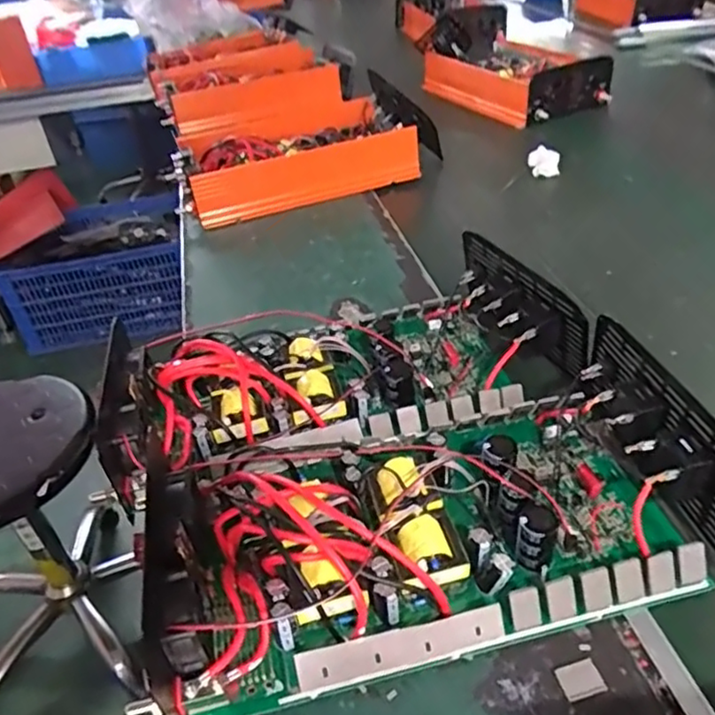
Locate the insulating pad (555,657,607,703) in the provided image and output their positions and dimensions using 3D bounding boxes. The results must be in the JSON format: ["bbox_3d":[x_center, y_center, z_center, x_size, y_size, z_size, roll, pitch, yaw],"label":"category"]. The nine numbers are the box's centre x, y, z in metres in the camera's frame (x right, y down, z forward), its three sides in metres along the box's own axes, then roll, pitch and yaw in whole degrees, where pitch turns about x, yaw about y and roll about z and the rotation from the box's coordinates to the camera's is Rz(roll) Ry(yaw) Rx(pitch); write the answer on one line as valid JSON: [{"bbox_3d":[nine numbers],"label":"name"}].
[{"bbox_3d":[0.129,0.186,0.365,0.024,0.004,0.020,-15,39,-9],"label":"insulating pad"}]

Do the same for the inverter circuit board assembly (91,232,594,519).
[{"bbox_3d":[-0.017,0.003,0.578,0.411,0.075,0.206,-16,39,-11],"label":"inverter circuit board assembly"}]

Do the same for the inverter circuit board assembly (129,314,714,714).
[{"bbox_3d":[0.053,0.101,0.433,0.380,0.078,0.175,-13,38,-7],"label":"inverter circuit board assembly"}]

